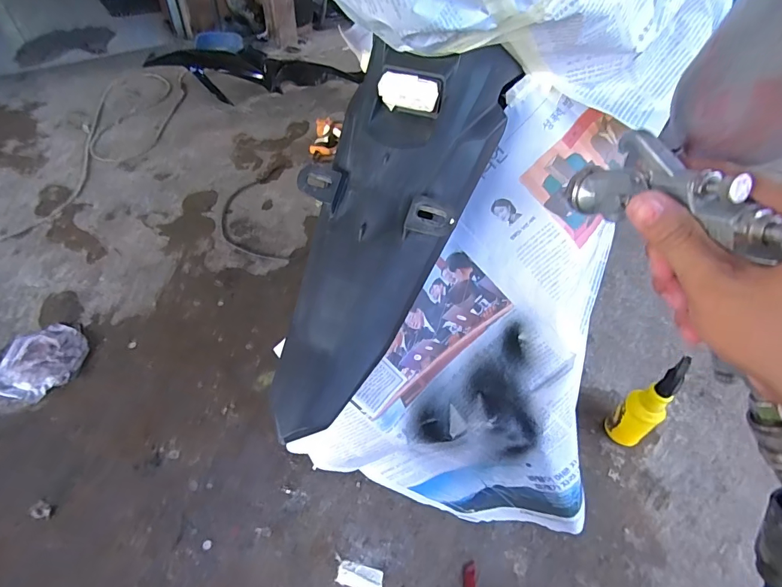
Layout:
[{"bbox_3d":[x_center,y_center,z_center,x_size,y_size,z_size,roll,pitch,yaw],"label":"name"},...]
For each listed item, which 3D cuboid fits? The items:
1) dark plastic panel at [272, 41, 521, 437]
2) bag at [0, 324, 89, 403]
[{"bbox_3d":[-0.019,-0.064,0.401,0.144,0.070,0.407,24,91,19],"label":"dark plastic panel"},{"bbox_3d":[-0.843,0.158,1.001,0.193,0.020,0.200,12,45,8],"label":"bag"}]

